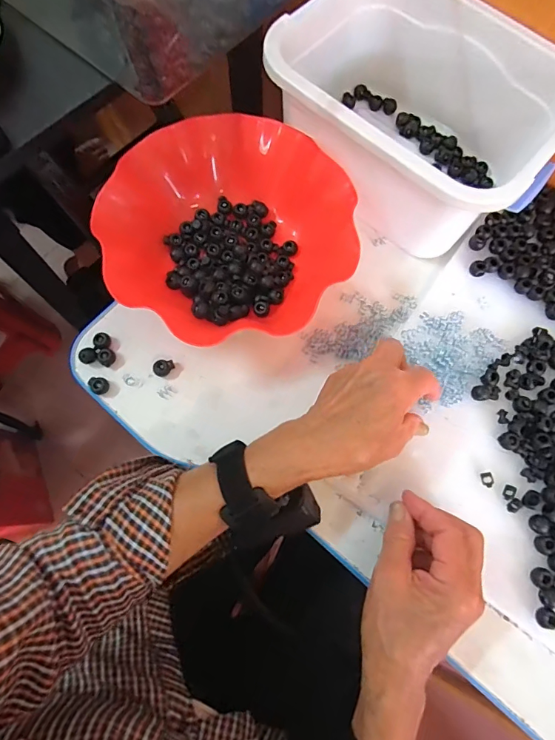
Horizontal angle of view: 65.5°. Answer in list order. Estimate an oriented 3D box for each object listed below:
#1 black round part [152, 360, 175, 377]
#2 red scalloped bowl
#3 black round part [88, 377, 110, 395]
[{"bbox_3d":[-0.105,-0.002,0.399,0.019,0.008,0.014,-2,75,0],"label":"black round part"},{"bbox_3d":[-0.047,-0.127,0.405,0.214,0.059,0.205,0,75,0],"label":"red scalloped bowl"},{"bbox_3d":[-0.163,0.014,0.392,0.016,0.013,0.016,0,75,0],"label":"black round part"}]

